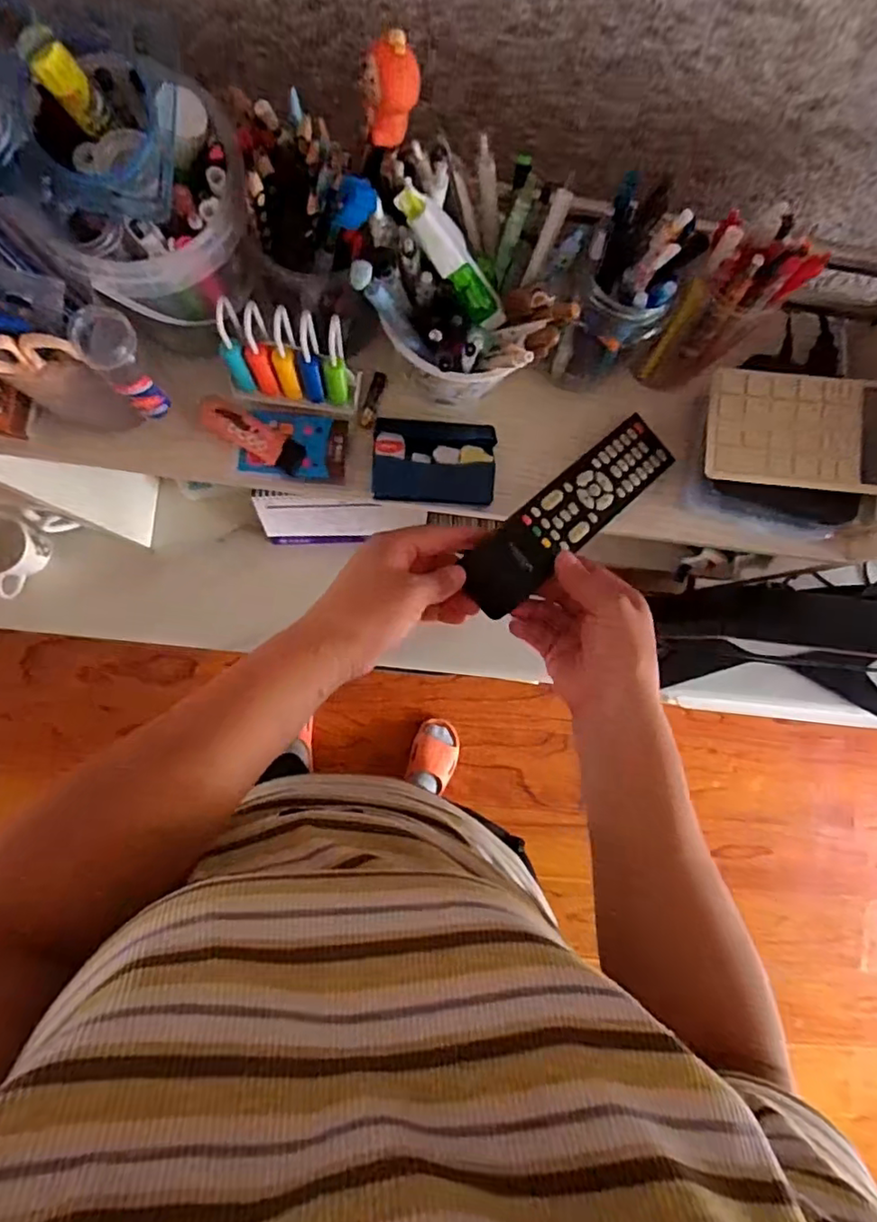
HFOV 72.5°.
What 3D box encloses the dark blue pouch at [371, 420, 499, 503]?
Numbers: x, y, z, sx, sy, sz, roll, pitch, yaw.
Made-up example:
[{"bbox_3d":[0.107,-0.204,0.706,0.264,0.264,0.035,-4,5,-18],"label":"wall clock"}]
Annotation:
[{"bbox_3d":[-0.003,-0.114,0.451,0.090,0.016,0.064,3,86,-6],"label":"dark blue pouch"}]

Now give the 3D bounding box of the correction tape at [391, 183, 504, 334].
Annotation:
[{"bbox_3d":[0.012,-0.201,0.351,0.016,0.100,0.017,20,82,40],"label":"correction tape"}]

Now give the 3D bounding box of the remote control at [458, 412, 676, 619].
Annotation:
[{"bbox_3d":[0.097,-0.074,0.433,0.198,0.015,0.048,-41,91,-19],"label":"remote control"}]

